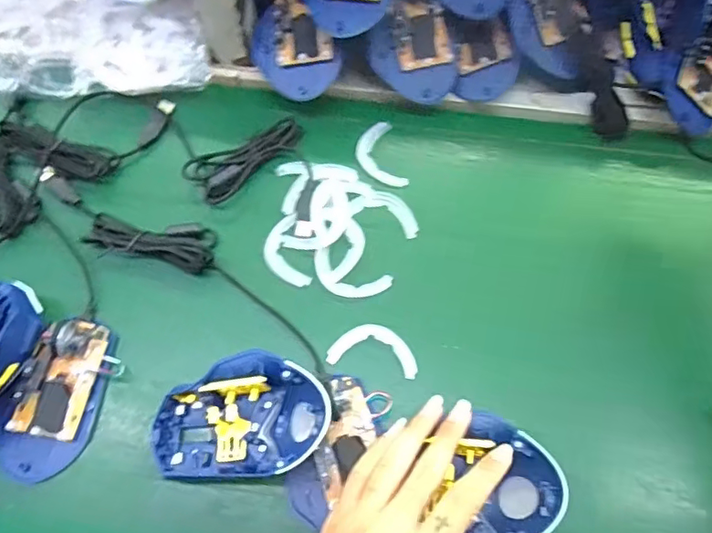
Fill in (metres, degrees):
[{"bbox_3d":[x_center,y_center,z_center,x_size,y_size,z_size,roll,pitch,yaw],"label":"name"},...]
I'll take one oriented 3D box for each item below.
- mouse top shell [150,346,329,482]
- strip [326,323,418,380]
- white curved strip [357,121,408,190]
[{"bbox_3d":[-0.075,0.098,0.349,0.110,0.048,0.072,-5,69,-2],"label":"mouse top shell"},{"bbox_3d":[0.013,0.059,0.390,0.064,0.004,0.034,10,69,4],"label":"strip"},{"bbox_3d":[0.019,-0.094,0.454,0.036,0.007,0.065,-12,70,-5],"label":"white curved strip"}]

